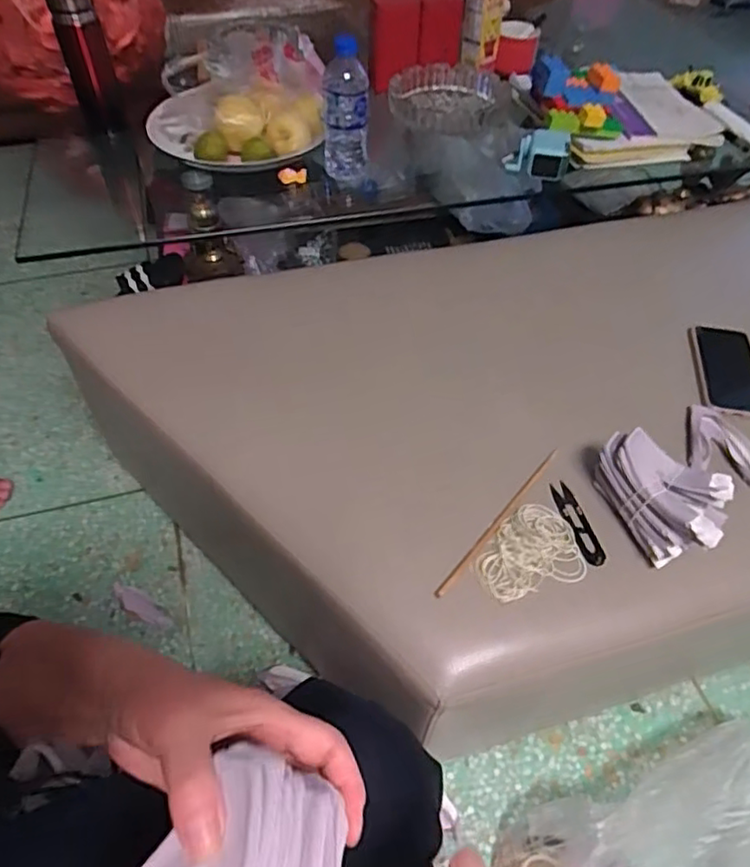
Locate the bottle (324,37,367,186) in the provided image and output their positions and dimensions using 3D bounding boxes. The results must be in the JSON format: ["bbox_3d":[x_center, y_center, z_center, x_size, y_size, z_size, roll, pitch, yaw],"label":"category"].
[{"bbox_3d":[-0.044,-0.471,0.915,0.064,0.189,0.066,-1,51,-2],"label":"bottle"}]

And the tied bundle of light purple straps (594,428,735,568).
[{"bbox_3d":[0.298,0.062,0.628,0.092,0.077,0.139,-18,53,-15],"label":"tied bundle of light purple straps"}]

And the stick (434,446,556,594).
[{"bbox_3d":[0.134,0.089,0.648,0.008,0.011,0.224,36,60,22],"label":"stick"}]

